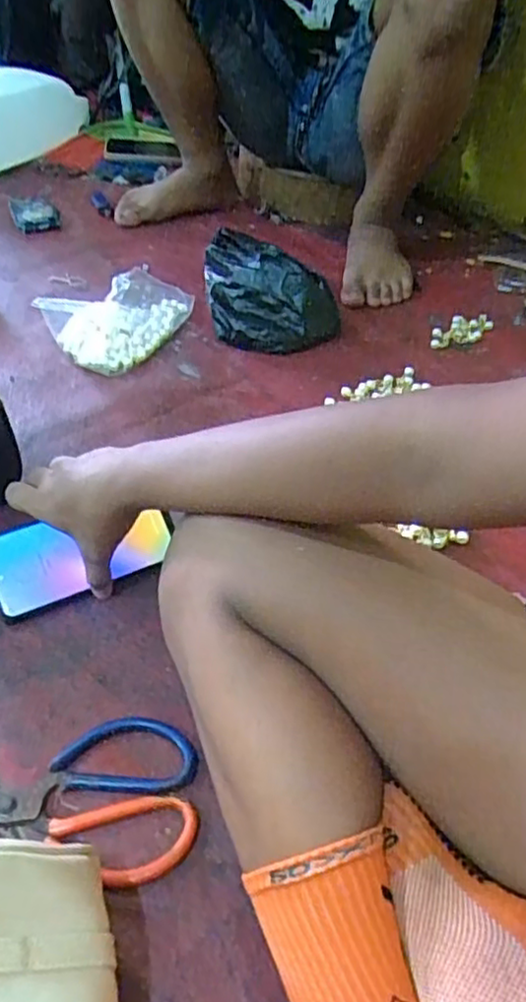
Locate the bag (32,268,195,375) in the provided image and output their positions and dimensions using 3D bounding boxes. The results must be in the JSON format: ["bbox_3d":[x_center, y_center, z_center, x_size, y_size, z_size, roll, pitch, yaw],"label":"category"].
[{"bbox_3d":[-0.172,-0.243,0.857,0.107,0.066,0.185,29,52,22],"label":"bag"}]

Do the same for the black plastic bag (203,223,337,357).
[{"bbox_3d":[-0.003,-0.271,0.882,0.177,0.076,0.145,20,49,15],"label":"black plastic bag"}]

